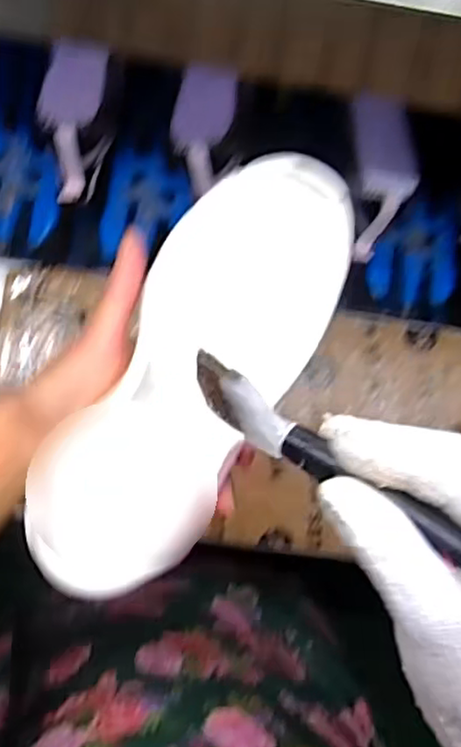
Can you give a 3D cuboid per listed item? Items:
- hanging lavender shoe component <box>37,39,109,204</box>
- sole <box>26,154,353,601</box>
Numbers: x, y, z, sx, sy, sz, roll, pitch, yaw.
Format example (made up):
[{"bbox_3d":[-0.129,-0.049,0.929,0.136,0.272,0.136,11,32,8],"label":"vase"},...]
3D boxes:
[{"bbox_3d":[-0.145,-0.237,0.611,0.052,0.064,0.141,7,85,-5],"label":"hanging lavender shoe component"},{"bbox_3d":[-0.018,0.004,0.320,0.084,0.022,0.222,31,95,-3],"label":"sole"}]

